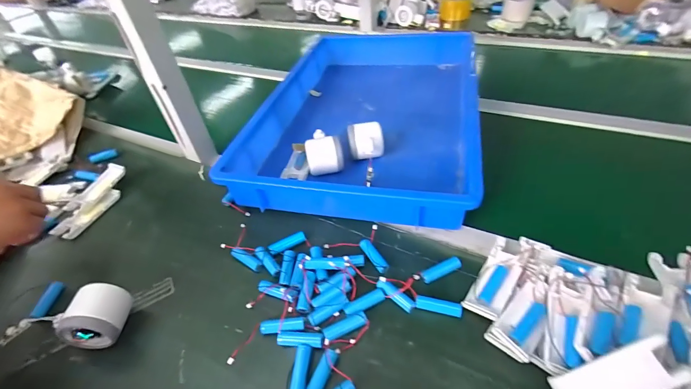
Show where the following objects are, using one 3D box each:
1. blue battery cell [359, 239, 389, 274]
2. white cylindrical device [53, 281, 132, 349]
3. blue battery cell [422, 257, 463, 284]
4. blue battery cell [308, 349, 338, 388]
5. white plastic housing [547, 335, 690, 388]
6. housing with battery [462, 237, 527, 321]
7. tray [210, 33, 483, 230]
[{"bbox_3d":[0.037,0.080,0.442,0.013,0.017,0.052,-26,47,-17],"label":"blue battery cell"},{"bbox_3d":[-0.283,0.141,0.393,0.046,0.055,0.061,-4,44,5],"label":"white cylindrical device"},{"bbox_3d":[0.118,0.094,0.419,0.051,0.015,0.016,-19,45,-11],"label":"blue battery cell"},{"bbox_3d":[-0.023,0.179,0.341,0.012,0.014,0.052,17,49,24],"label":"blue battery cell"},{"bbox_3d":[0.233,0.160,0.289,0.099,0.008,0.042,-30,69,7],"label":"white plastic housing"},{"bbox_3d":[0.178,0.098,0.396,0.040,0.021,0.103,25,53,30],"label":"housing with battery"},{"bbox_3d":[0.039,-0.173,0.641,0.348,0.073,0.528,4,45,12],"label":"tray"}]

